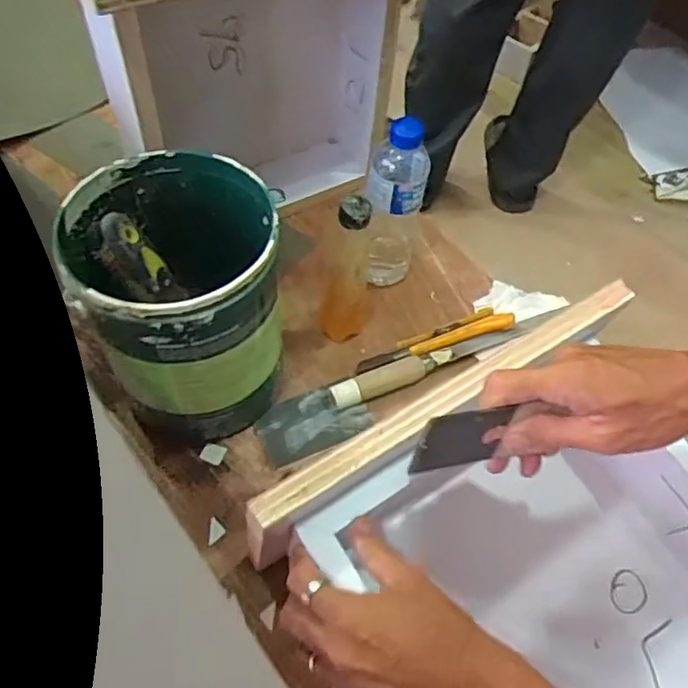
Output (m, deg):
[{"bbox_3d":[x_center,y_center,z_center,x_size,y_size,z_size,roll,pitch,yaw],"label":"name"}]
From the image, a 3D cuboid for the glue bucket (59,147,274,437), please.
[{"bbox_3d":[-0.142,-0.031,0.571,0.161,0.229,0.173,-12,57,-12],"label":"glue bucket"}]

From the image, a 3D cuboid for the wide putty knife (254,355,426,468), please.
[{"bbox_3d":[0.002,0.060,0.637,0.185,0.026,0.065,-21,60,-18],"label":"wide putty knife"}]

